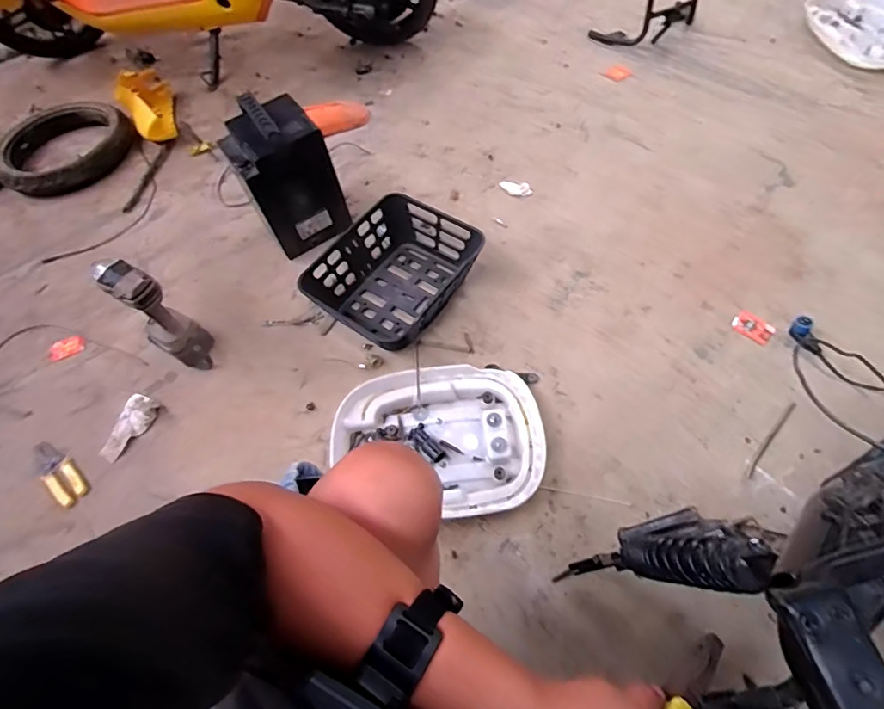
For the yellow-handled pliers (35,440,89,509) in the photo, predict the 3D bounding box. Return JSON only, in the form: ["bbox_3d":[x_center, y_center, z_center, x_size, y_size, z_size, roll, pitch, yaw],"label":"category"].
[{"bbox_3d":[-0.695,0.209,0.873,0.156,0.021,0.052,33,65,22],"label":"yellow-handled pliers"}]

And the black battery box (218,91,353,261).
[{"bbox_3d":[-0.346,-0.384,1.074,0.183,0.312,0.138,-34,63,-14],"label":"black battery box"}]

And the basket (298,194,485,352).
[{"bbox_3d":[-0.094,-0.169,1.036,0.275,0.112,0.332,29,64,21],"label":"basket"}]

